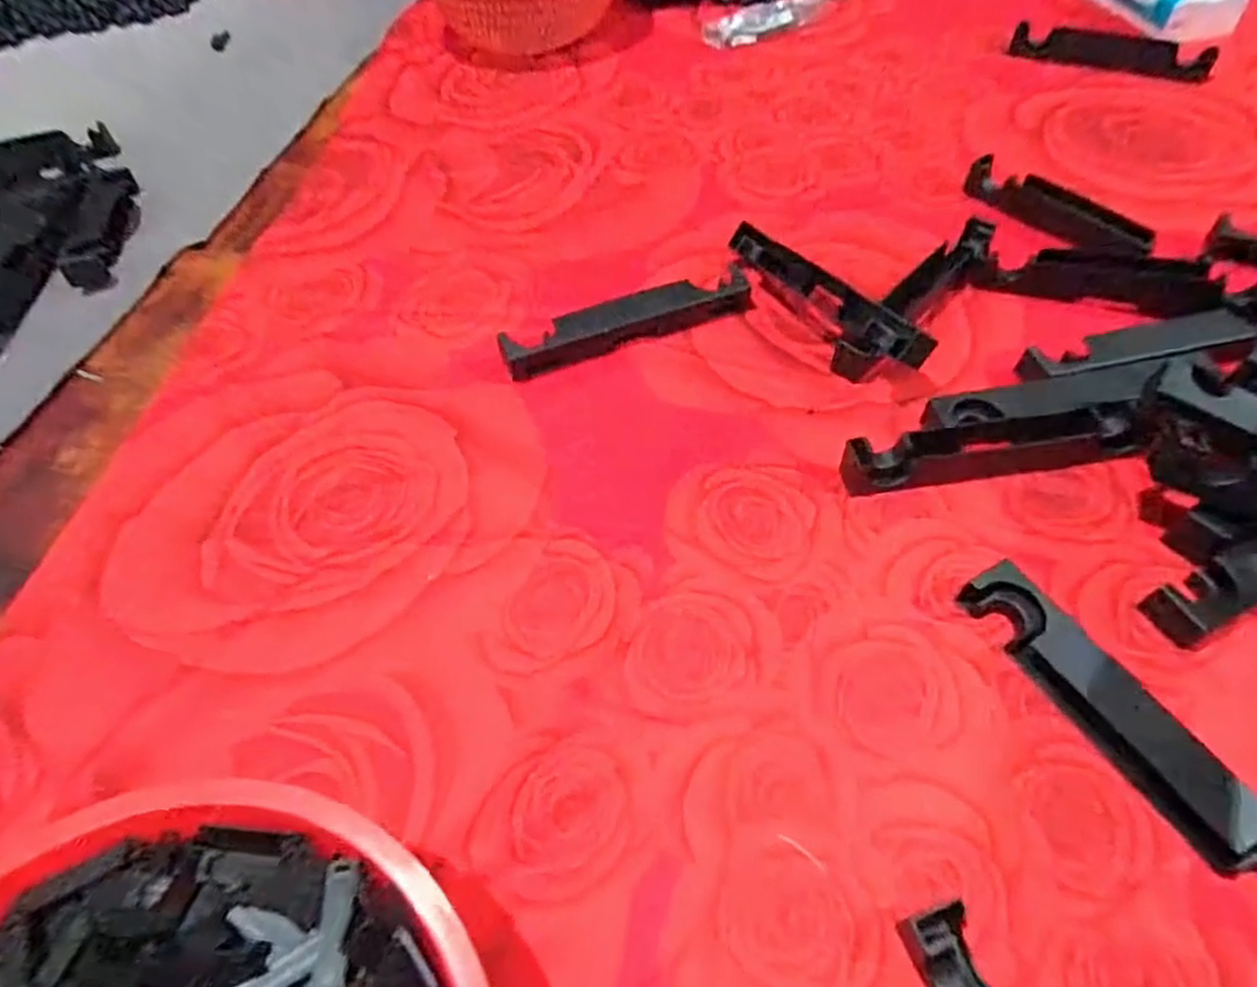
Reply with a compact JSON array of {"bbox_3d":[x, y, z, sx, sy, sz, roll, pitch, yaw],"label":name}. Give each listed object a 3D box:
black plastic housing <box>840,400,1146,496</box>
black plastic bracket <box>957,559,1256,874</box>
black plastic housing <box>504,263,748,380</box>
[{"bbox_3d":[0.230,-0.032,0.436,0.191,0.026,0.030,-8,54,-3],"label":"black plastic housing"},{"bbox_3d":[0.244,0.112,0.336,0.031,0.023,0.184,-27,57,-16],"label":"black plastic bracket"},{"bbox_3d":[0.002,-0.133,0.521,0.197,0.021,0.037,-21,56,-12],"label":"black plastic housing"}]

